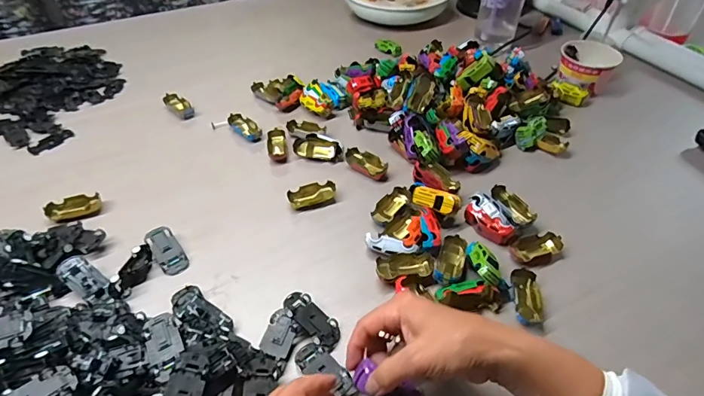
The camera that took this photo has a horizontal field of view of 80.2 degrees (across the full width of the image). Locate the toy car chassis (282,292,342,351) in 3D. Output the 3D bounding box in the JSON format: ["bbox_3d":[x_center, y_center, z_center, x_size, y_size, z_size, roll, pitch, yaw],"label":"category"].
[{"bbox_3d":[-0.040,0.124,0.429,0.067,0.011,0.030,41,57,15],"label":"toy car chassis"}]

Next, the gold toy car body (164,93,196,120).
[{"bbox_3d":[-0.293,-0.155,0.708,0.031,0.018,0.064,-35,56,-29],"label":"gold toy car body"}]

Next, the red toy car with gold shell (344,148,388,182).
[{"bbox_3d":[0.021,-0.050,0.602,0.066,0.017,0.030,35,55,29],"label":"red toy car with gold shell"}]

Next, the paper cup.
[{"bbox_3d":[0.411,-0.231,0.737,0.096,0.067,0.083,23,50,20],"label":"paper cup"}]

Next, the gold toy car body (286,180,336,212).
[{"bbox_3d":[-0.053,-0.004,0.562,0.063,0.014,0.035,-19,49,-17],"label":"gold toy car body"}]

